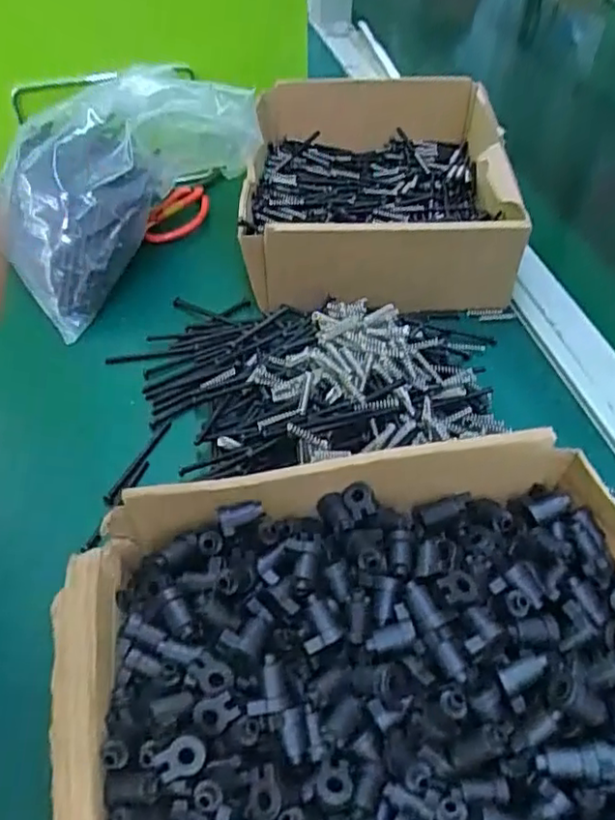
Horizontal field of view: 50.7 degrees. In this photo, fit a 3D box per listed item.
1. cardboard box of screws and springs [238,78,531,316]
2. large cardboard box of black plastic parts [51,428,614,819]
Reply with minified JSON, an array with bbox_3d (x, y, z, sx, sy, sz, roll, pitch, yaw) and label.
[{"bbox_3d":[0.048,-0.170,0.490,0.180,0.077,0.218,2,49,1],"label":"cardboard box of screws and springs"},{"bbox_3d":[0.034,0.120,0.240,0.244,0.069,0.203,-6,49,-6],"label":"large cardboard box of black plastic parts"}]

